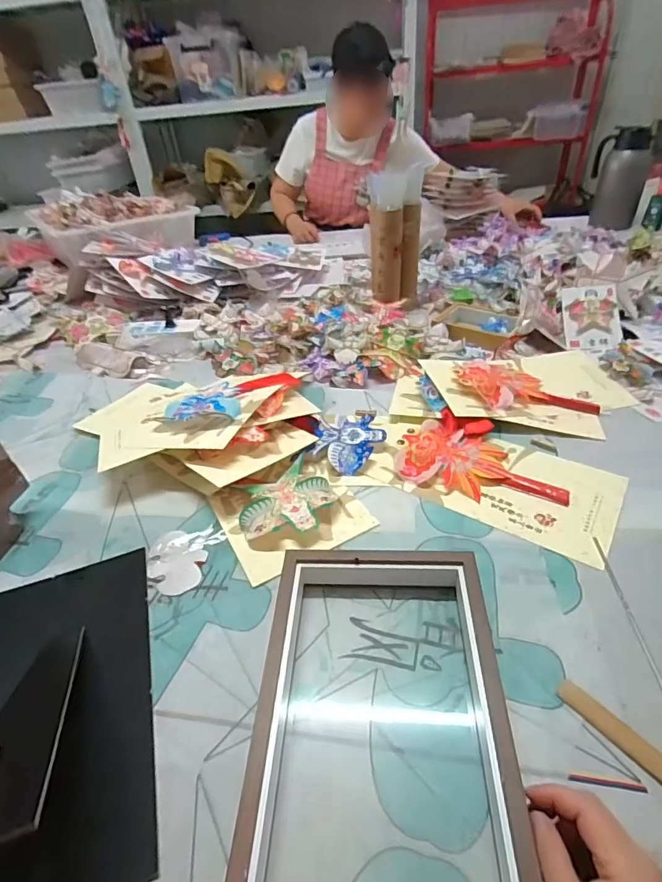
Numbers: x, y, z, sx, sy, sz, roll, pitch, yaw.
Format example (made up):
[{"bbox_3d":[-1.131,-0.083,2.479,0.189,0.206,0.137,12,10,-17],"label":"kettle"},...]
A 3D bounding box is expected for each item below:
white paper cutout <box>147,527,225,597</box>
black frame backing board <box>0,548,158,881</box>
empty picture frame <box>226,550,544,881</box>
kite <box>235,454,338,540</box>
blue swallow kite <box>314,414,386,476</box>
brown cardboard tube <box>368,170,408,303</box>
[{"bbox_3d":[-0.184,0.141,0.557,0.081,0.006,0.096,7,40,16],"label":"white paper cutout"},{"bbox_3d":[-0.262,0.224,0.419,0.170,0.094,0.319,-18,33,-14],"label":"black frame backing board"},{"bbox_3d":[0.040,0.242,0.365,0.198,0.051,0.351,-1,40,6],"label":"empty picture frame"},{"bbox_3d":[-0.059,0.075,0.604,0.121,0.022,0.130,-11,38,-6],"label":"kite"},{"bbox_3d":[0.029,0.003,0.690,0.102,0.021,0.111,-3,38,4],"label":"blue swallow kite"},{"bbox_3d":[0.126,-0.442,1.014,0.076,0.256,0.079,-2,38,5],"label":"brown cardboard tube"}]

